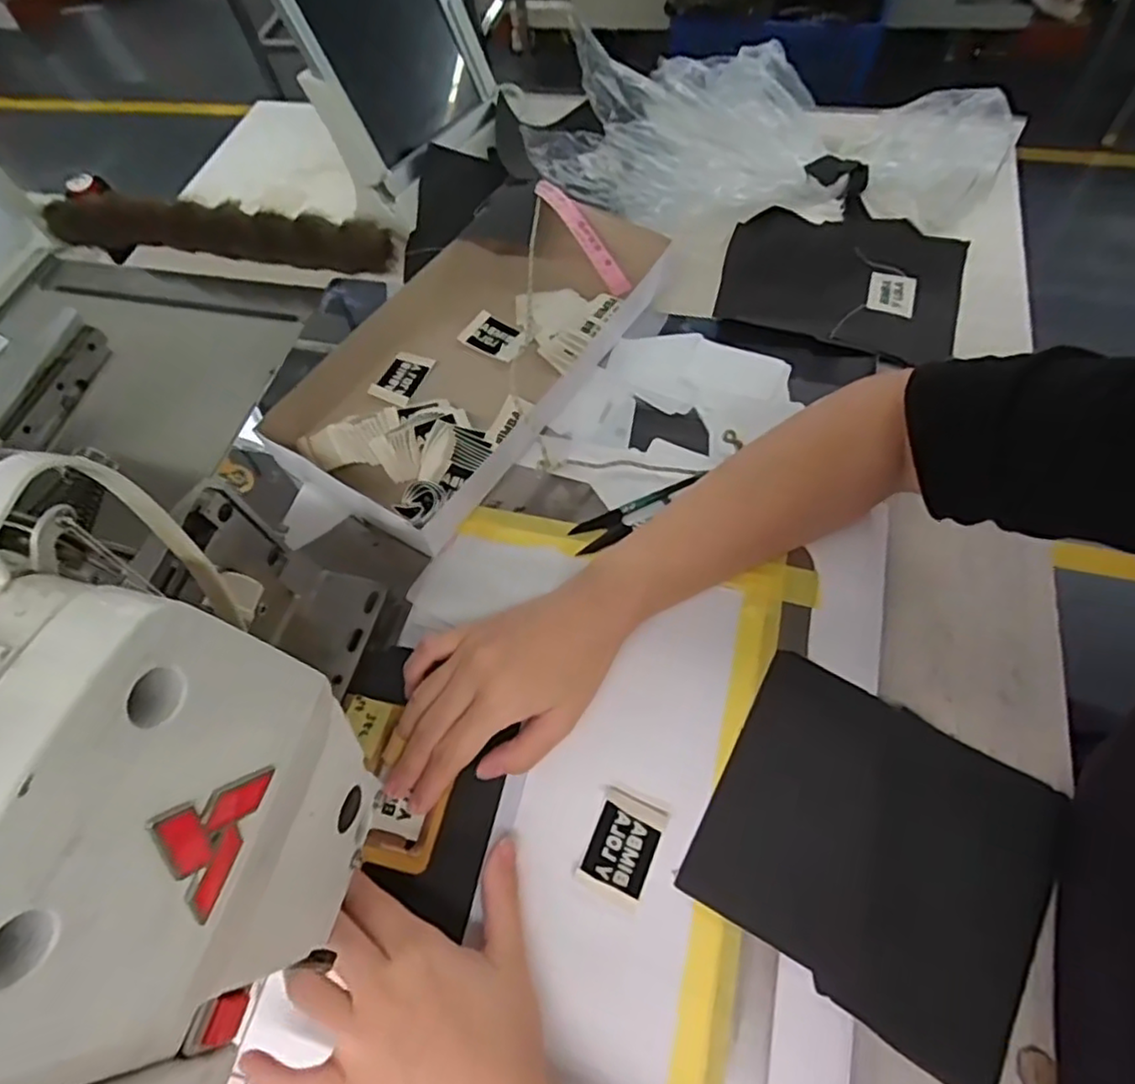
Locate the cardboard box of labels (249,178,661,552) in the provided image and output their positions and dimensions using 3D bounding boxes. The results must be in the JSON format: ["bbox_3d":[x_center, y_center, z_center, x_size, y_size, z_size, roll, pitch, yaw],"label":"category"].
[{"bbox_3d":[-0.075,-0.151,0.500,0.183,0.040,0.321,30,68,19],"label":"cardboard box of labels"}]

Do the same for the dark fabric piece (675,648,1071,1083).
[{"bbox_3d":[0.160,0.157,0.343,0.164,0.024,0.150,26,66,17],"label":"dark fabric piece"}]

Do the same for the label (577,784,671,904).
[{"bbox_3d":[0.029,0.155,0.340,0.033,0.006,0.048,20,65,15],"label":"label"}]

